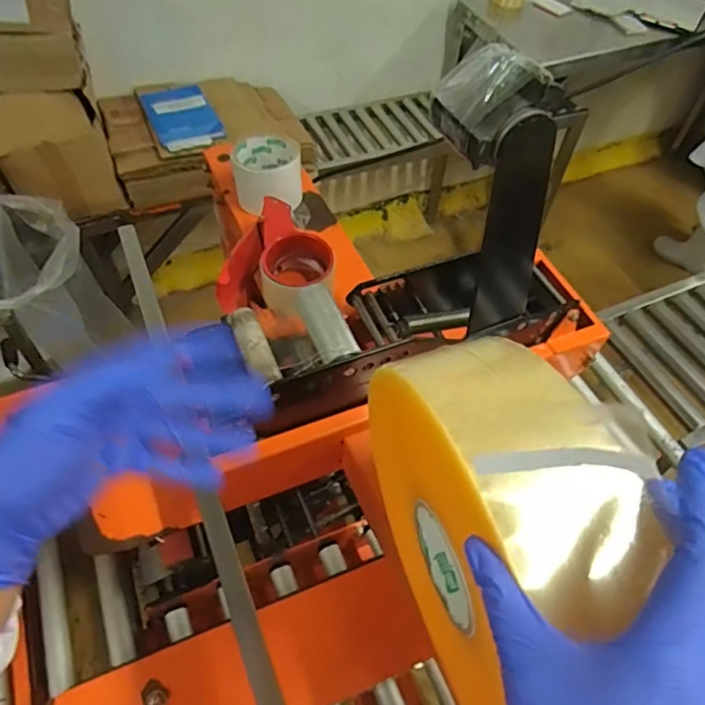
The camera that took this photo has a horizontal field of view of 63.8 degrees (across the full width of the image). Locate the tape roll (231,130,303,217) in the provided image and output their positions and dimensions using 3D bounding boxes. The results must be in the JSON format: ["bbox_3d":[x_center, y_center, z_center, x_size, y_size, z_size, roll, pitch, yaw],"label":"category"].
[{"bbox_3d":[-0.115,-0.240,0.768,0.088,0.071,0.090,1,52,-1],"label":"tape roll"}]

